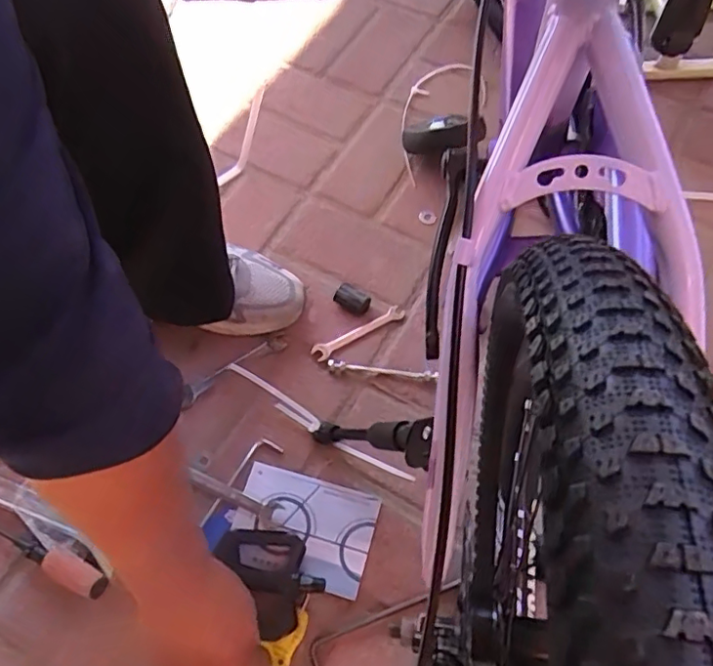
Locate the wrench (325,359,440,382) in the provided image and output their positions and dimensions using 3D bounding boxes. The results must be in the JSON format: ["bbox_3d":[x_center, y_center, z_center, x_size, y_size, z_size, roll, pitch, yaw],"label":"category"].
[{"bbox_3d":[0.030,0.044,0.665,0.128,0.015,0.011,7,65,6],"label":"wrench"}]

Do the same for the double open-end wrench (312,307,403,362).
[{"bbox_3d":[0.002,-0.002,0.696,0.121,0.006,0.020,-28,66,-10],"label":"double open-end wrench"}]

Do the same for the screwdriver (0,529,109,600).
[{"bbox_3d":[-0.344,0.220,0.580,0.207,0.031,0.031,17,66,11],"label":"screwdriver"}]

